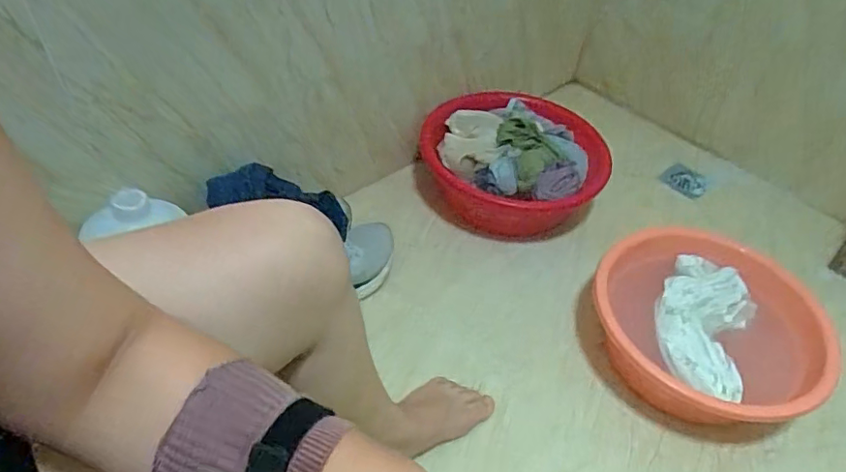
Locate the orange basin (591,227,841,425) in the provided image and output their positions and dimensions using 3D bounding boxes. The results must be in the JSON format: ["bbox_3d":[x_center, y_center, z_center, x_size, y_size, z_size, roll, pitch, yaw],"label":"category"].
[{"bbox_3d":[0.439,0.153,0.870,0.318,0.122,0.318,2,45,-2],"label":"orange basin"}]

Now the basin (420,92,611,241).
[{"bbox_3d":[0.189,-0.148,1.148,0.344,0.140,0.344,2,45,-2],"label":"basin"}]

